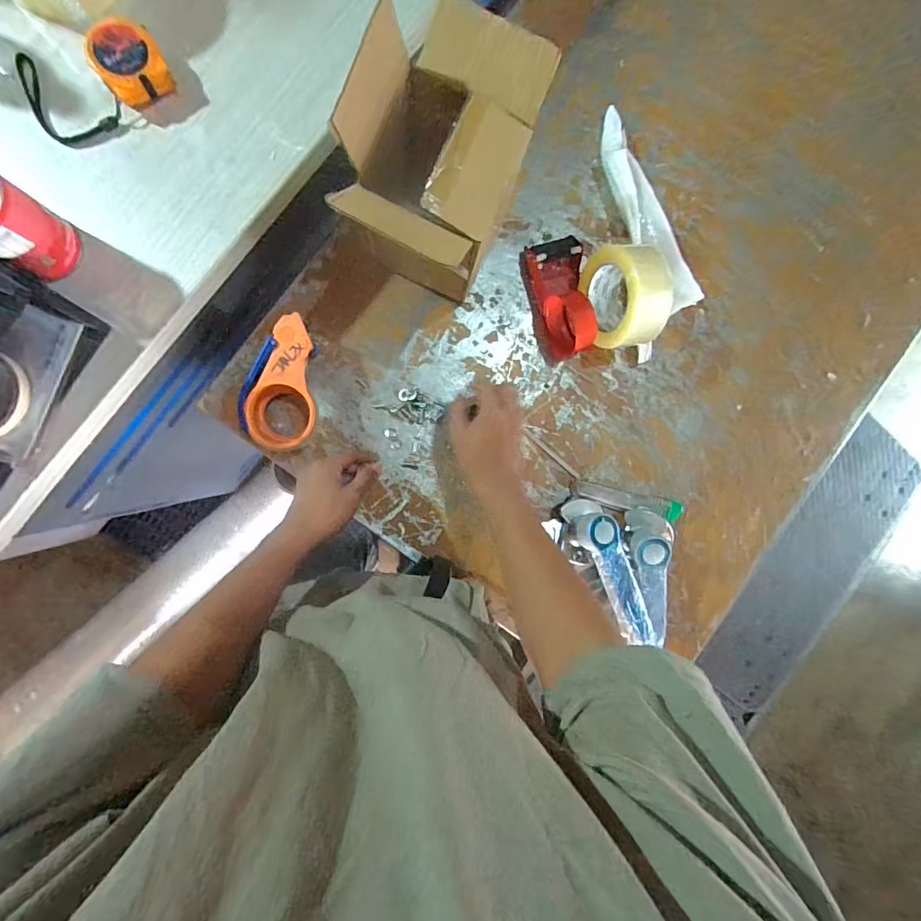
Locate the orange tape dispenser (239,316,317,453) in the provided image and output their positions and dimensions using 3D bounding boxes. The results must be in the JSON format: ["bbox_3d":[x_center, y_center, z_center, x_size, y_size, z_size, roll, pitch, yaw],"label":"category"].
[{"bbox_3d":[-0.211,-0.092,0.577,0.087,0.067,0.159,15,90,-7],"label":"orange tape dispenser"}]

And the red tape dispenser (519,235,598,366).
[{"bbox_3d":[0.131,-0.213,0.605,0.076,0.063,0.153,-10,93,-6],"label":"red tape dispenser"}]

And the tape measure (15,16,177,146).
[{"bbox_3d":[-0.366,-0.383,0.462,0.145,0.038,0.094,-21,93,-6],"label":"tape measure"}]

